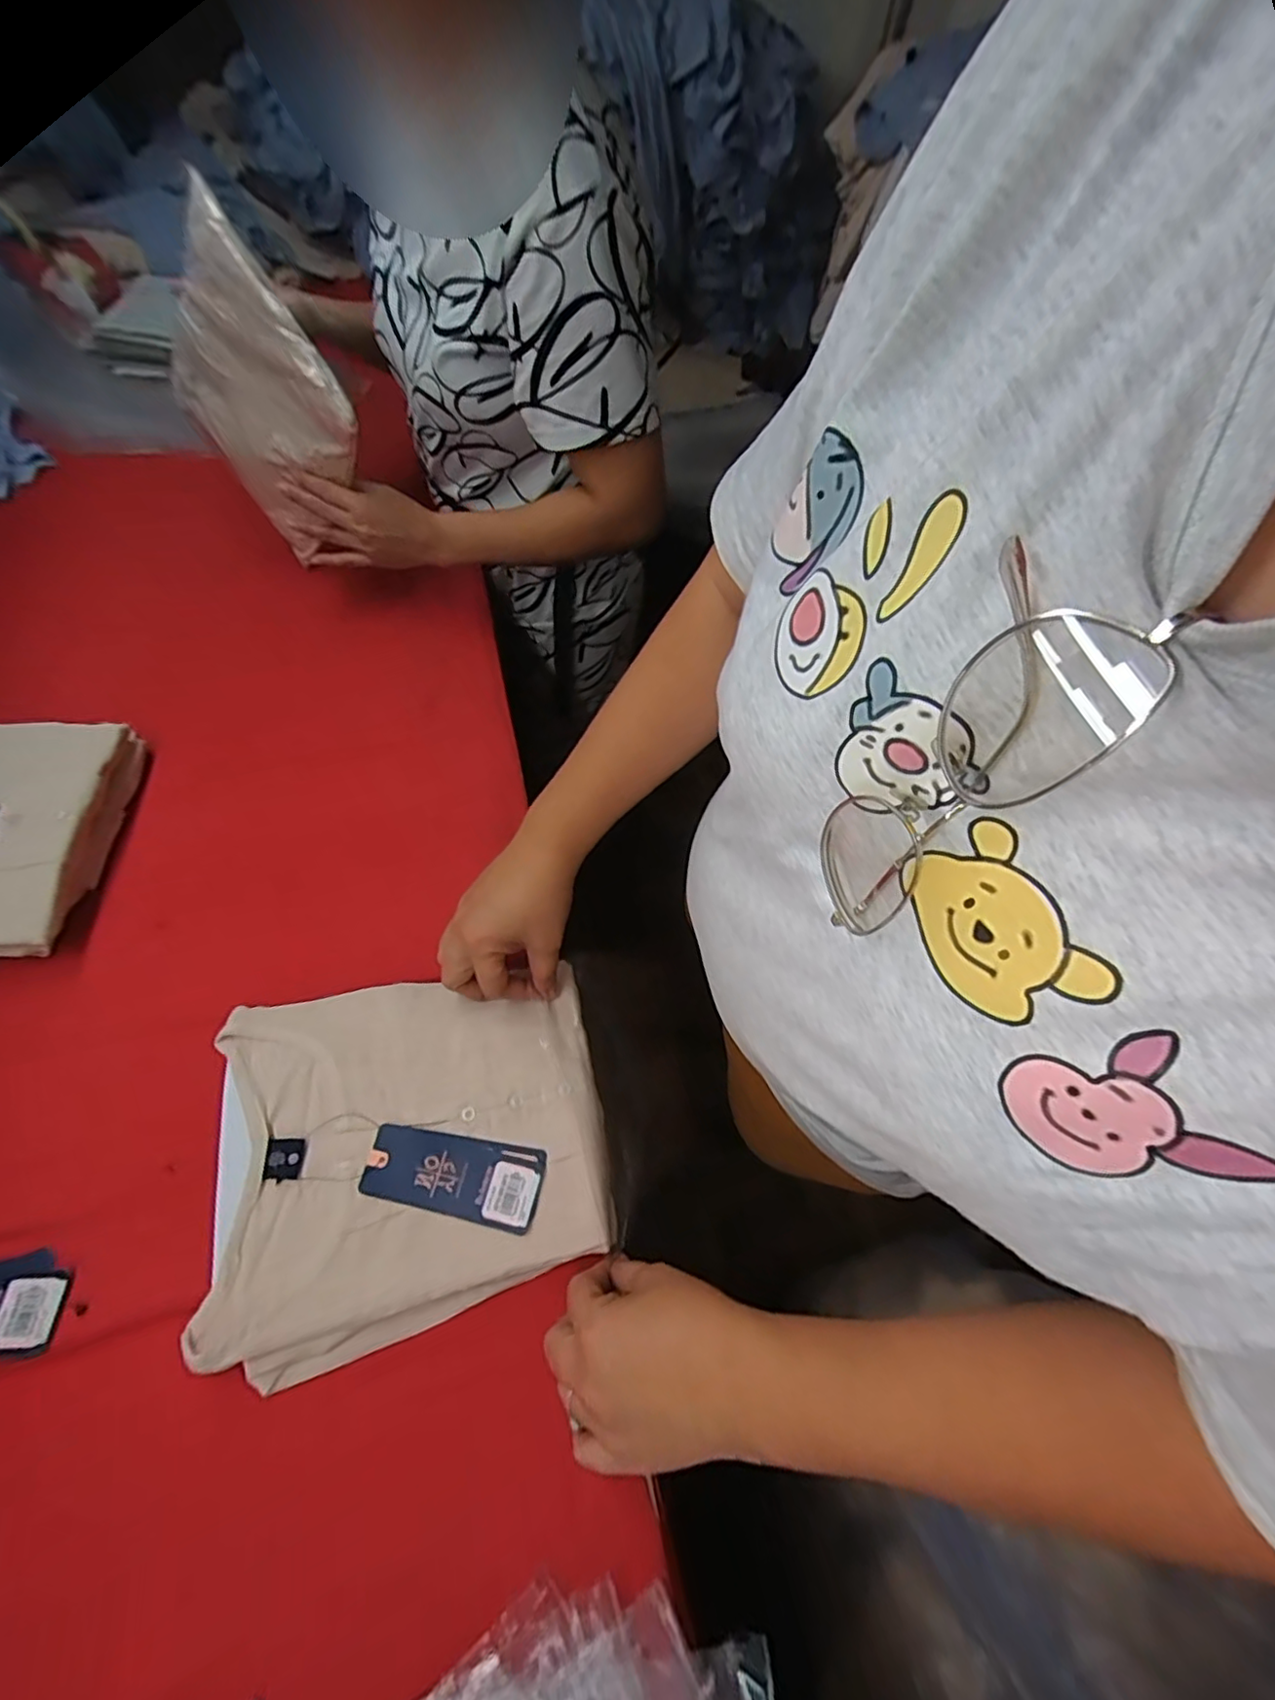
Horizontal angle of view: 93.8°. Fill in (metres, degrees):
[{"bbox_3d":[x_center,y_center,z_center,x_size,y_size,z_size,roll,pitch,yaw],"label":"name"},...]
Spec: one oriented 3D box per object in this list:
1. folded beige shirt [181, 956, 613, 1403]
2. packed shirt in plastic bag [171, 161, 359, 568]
[{"bbox_3d":[-0.160,0.213,0.434,0.256,0.032,0.232,-8,65,-6],"label":"folded beige shirt"},{"bbox_3d":[-0.361,-0.422,0.566,0.178,0.228,0.023,49,51,-20],"label":"packed shirt in plastic bag"}]

